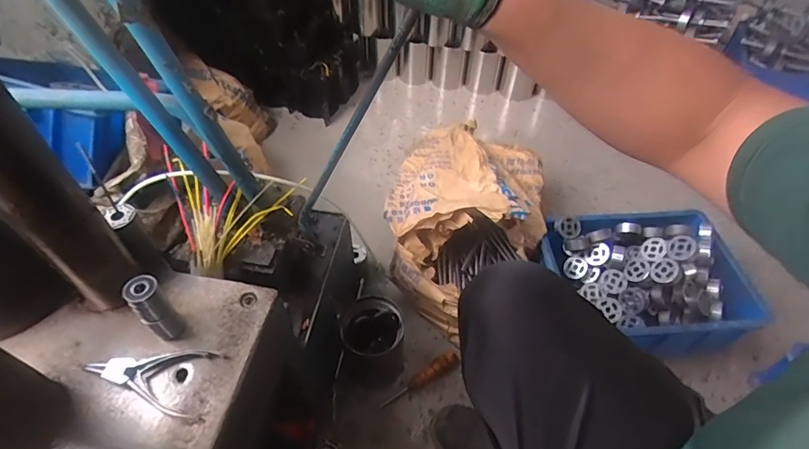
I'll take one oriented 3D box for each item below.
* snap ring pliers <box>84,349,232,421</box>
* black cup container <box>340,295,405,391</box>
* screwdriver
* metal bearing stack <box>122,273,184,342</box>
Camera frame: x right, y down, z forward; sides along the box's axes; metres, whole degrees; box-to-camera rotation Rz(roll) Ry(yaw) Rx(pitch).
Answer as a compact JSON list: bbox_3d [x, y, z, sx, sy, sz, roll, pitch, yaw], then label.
[{"bbox_3d":[-0.259,0.157,0.453,0.128,0.016,0.068,4,50,2],"label":"snap ring pliers"},{"bbox_3d":[-0.059,0.227,0.867,0.112,0.186,0.115,1,50,-1],"label":"black cup container"},{"bbox_3d":[0.031,0.316,0.906,0.175,0.040,0.029,-26,55,-21],"label":"screwdriver"},{"bbox_3d":[-0.262,0.090,0.471,0.029,0.086,0.031,36,58,25],"label":"metal bearing stack"}]

